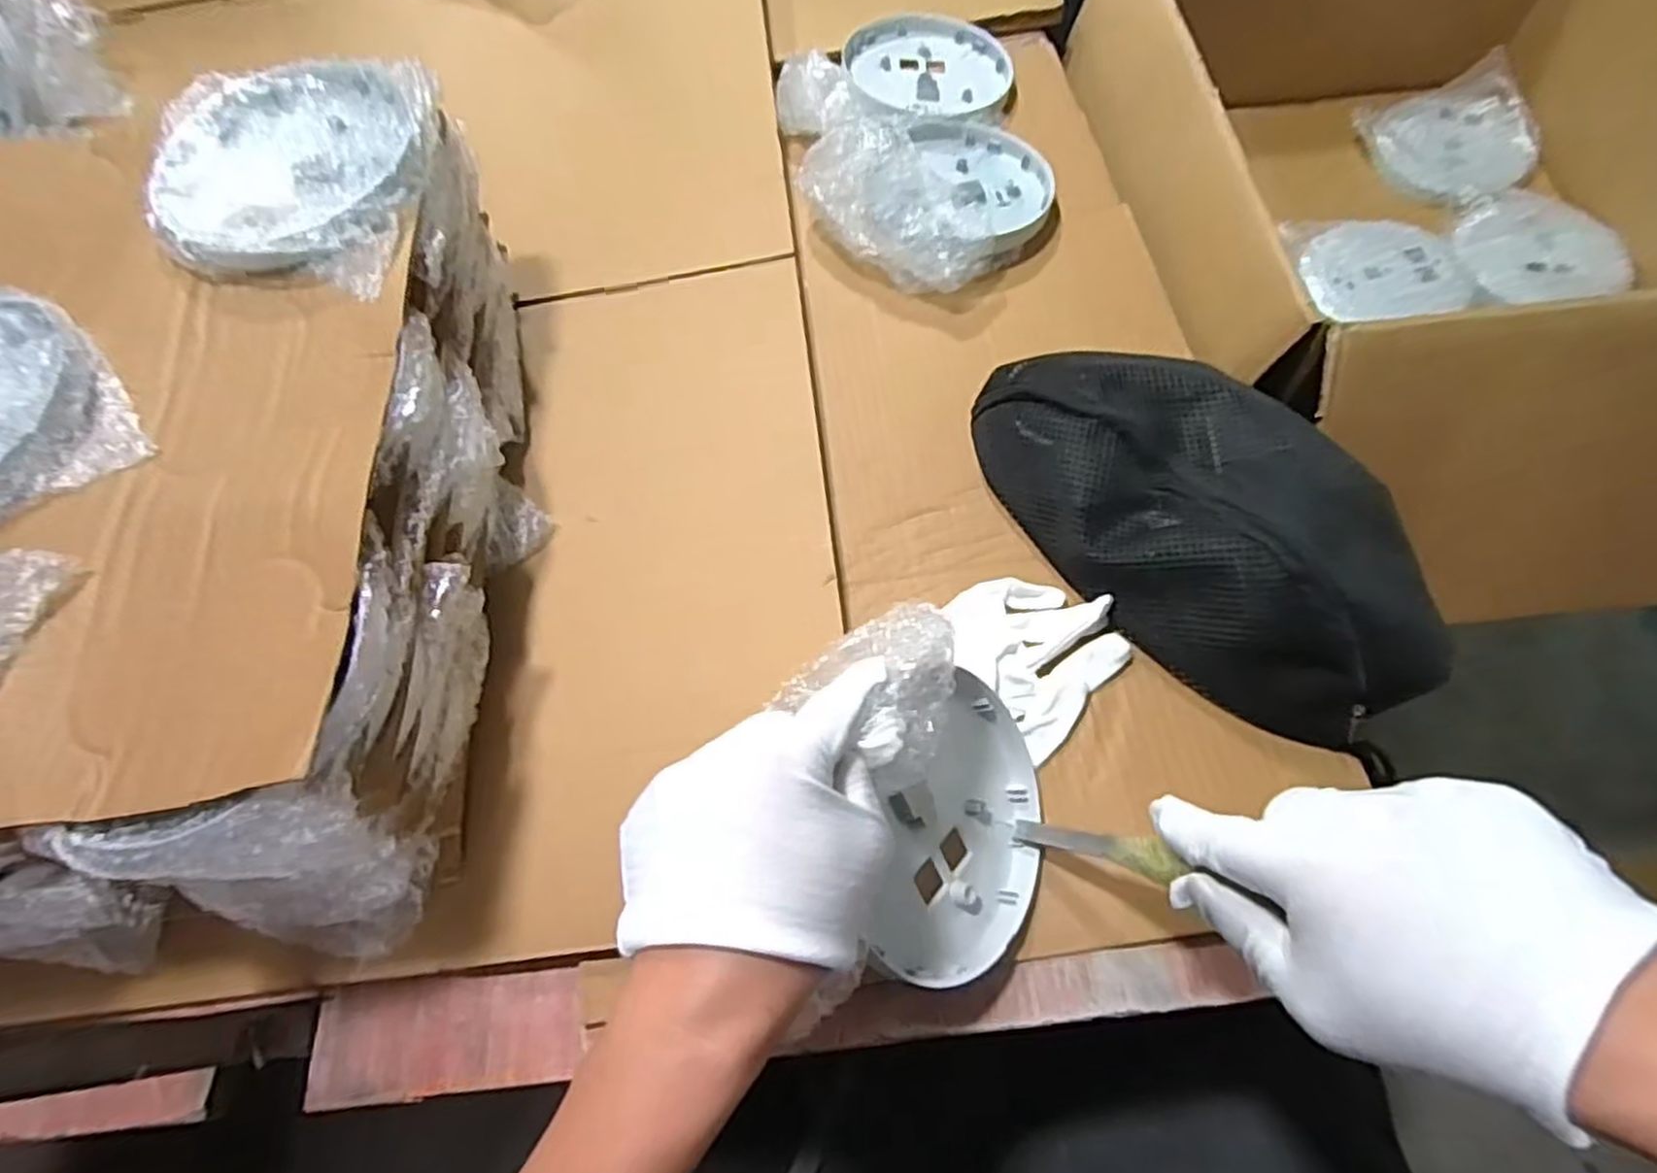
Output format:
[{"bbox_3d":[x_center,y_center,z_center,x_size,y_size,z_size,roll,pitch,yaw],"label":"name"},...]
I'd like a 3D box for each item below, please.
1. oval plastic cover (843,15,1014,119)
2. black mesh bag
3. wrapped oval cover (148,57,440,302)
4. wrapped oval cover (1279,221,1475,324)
[{"bbox_3d":[0.080,-0.429,0.635,0.126,0.019,0.126,-25,68,-8],"label":"oval plastic cover"},{"bbox_3d":[0.205,-0.047,0.429,0.146,0.079,0.278,-41,68,-15],"label":"black mesh bag"},{"bbox_3d":[-0.282,-0.217,0.403,0.143,0.020,0.139,3,65,6],"label":"wrapped oval cover"},{"bbox_3d":[0.497,-0.285,0.698,0.144,0.023,0.103,-3,64,3],"label":"wrapped oval cover"}]

